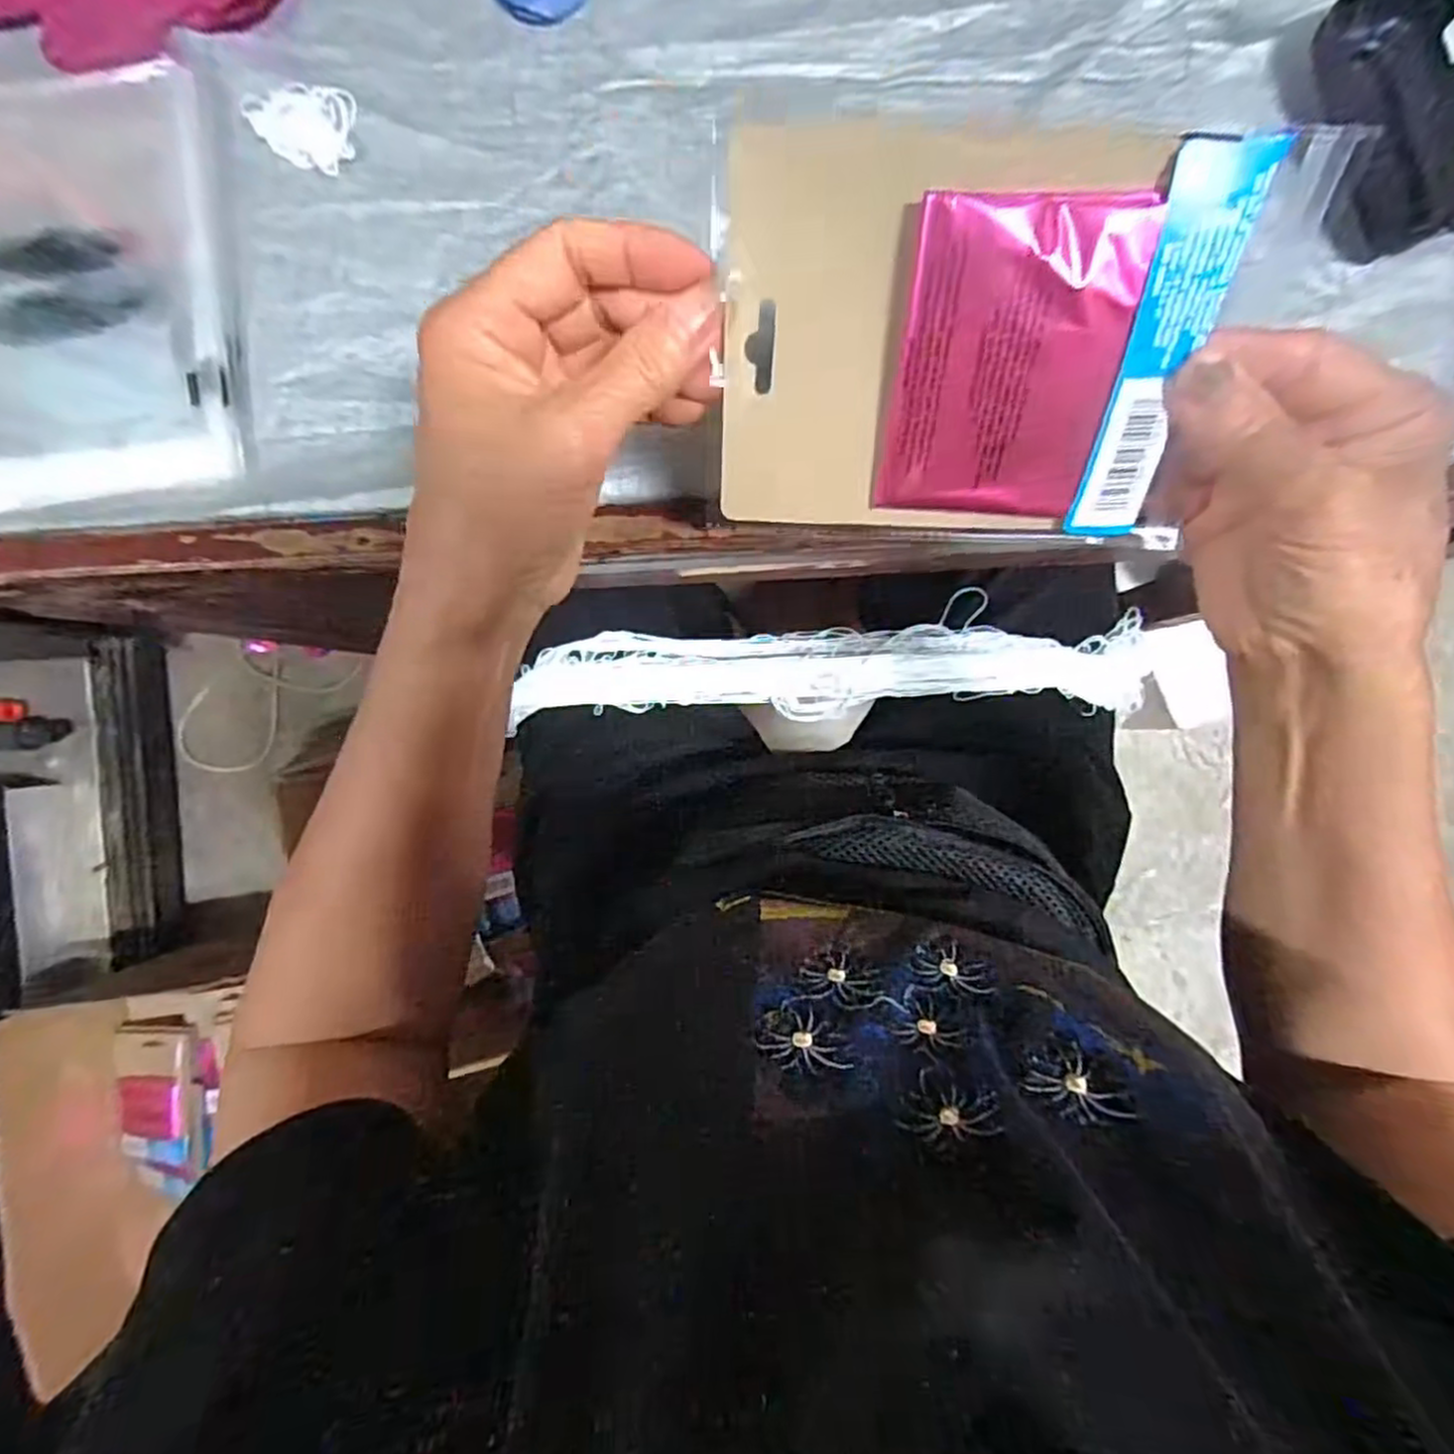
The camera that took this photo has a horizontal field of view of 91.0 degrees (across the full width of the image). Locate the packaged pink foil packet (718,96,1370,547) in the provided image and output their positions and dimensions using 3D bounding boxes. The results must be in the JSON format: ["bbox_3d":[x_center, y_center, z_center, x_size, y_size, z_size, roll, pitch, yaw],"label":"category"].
[{"bbox_3d":[0.082,-0.121,0.232,0.168,0.010,0.118,6,126,4],"label":"packaged pink foil packet"}]

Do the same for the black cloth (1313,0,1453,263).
[{"bbox_3d":[0.301,-0.272,0.319,0.061,0.029,0.107,-11,91,-1],"label":"black cloth"}]

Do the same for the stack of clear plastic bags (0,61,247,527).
[{"bbox_3d":[-0.300,-0.197,0.327,0.137,0.025,0.187,-5,85,1],"label":"stack of clear plastic bags"}]

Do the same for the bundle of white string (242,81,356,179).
[{"bbox_3d":[-0.197,-0.278,0.331,0.046,0.004,0.041,-12,91,-1],"label":"bundle of white string"}]

